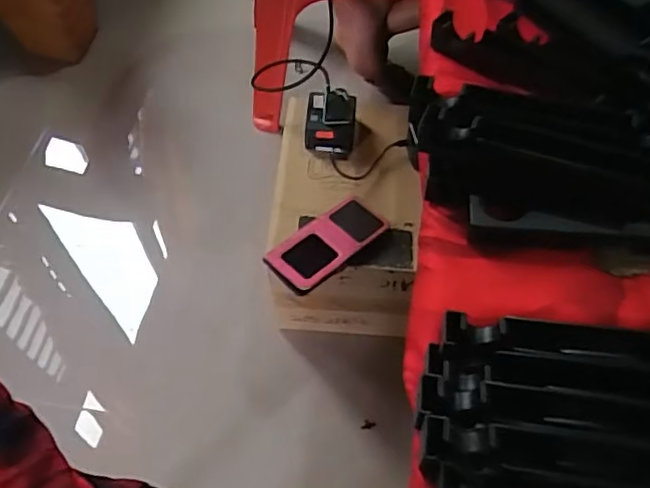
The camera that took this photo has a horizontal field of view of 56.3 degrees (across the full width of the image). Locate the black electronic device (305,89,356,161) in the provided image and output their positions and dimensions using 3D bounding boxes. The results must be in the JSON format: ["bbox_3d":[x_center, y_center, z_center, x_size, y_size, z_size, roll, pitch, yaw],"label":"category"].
[{"bbox_3d":[0.013,-0.185,0.923,0.080,0.046,0.111,4,57,3],"label":"black electronic device"}]

